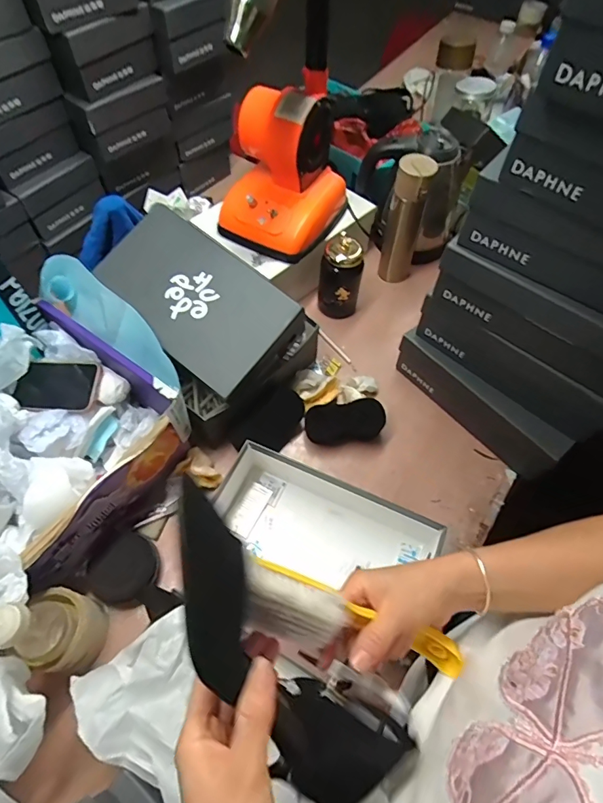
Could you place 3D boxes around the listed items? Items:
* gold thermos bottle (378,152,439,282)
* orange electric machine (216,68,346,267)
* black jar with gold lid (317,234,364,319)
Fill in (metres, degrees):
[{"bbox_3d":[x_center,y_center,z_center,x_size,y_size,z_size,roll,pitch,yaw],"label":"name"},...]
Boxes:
[{"bbox_3d":[0.194,-0.334,0.839,0.065,0.238,0.058,10,59,4],"label":"gold thermos bottle"},{"bbox_3d":[-0.032,-0.394,0.765,0.178,0.199,0.191,24,61,12],"label":"orange electric machine"},{"bbox_3d":[0.071,-0.229,0.827,0.074,0.171,0.060,6,59,1],"label":"black jar with gold lid"}]

